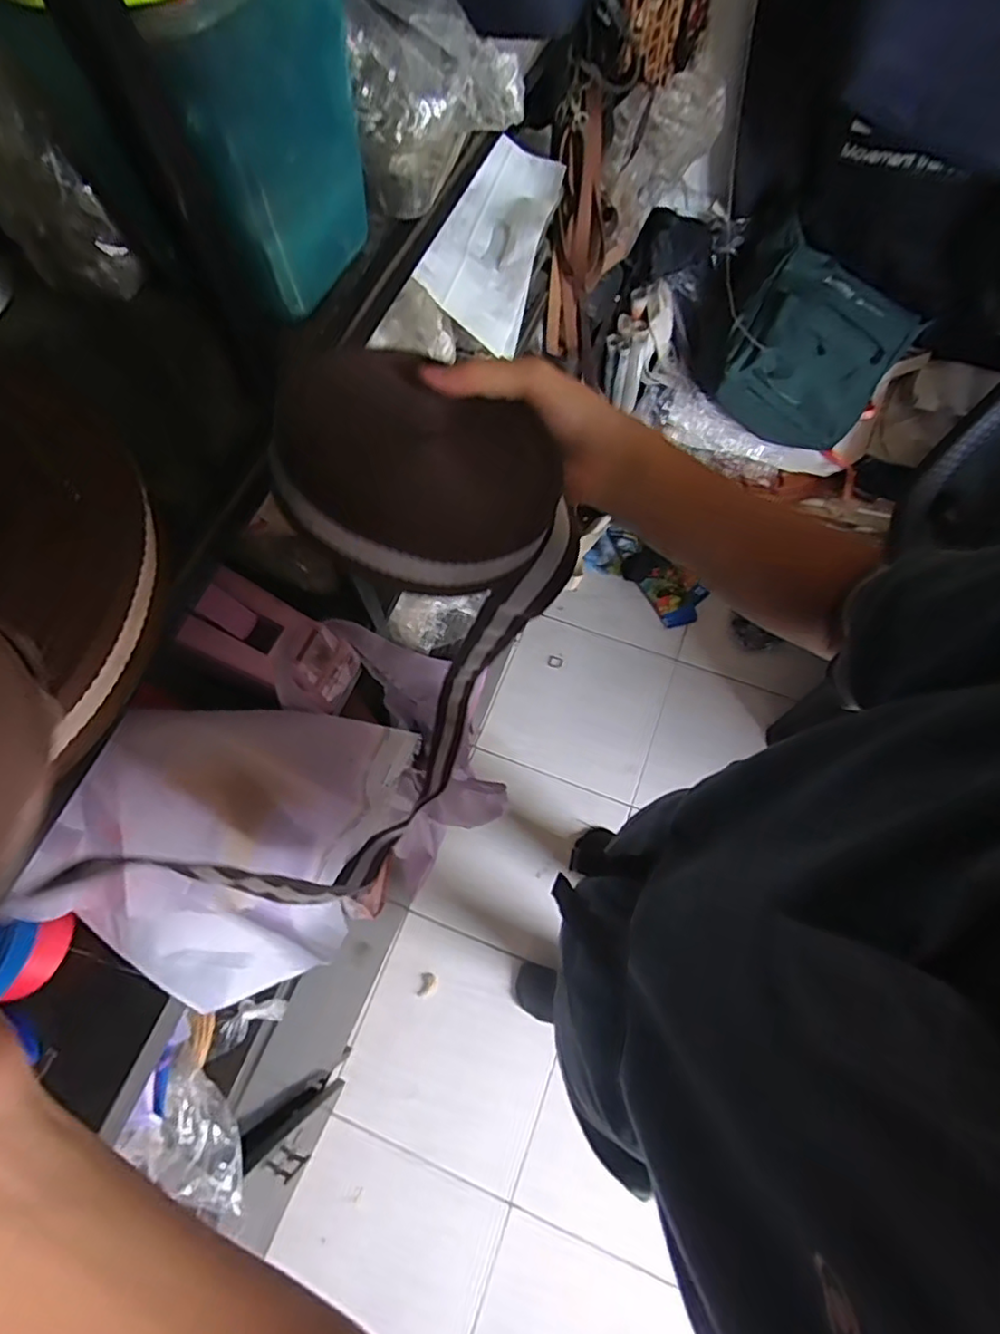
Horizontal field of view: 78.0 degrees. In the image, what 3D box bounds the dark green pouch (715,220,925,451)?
[{"bbox_3d":[0.596,-0.591,1.168,0.311,0.088,0.298,25,104,-13],"label":"dark green pouch"}]

